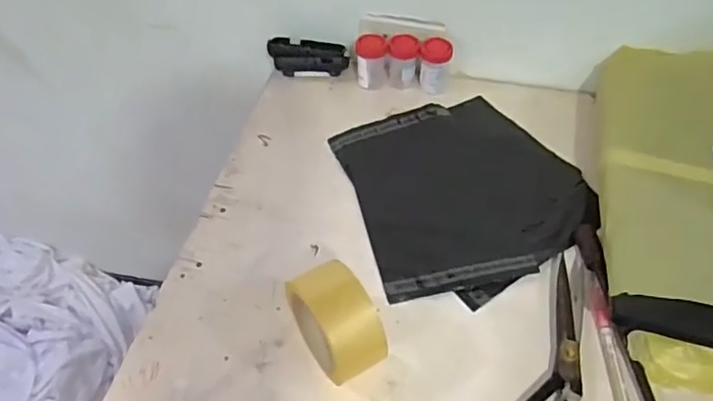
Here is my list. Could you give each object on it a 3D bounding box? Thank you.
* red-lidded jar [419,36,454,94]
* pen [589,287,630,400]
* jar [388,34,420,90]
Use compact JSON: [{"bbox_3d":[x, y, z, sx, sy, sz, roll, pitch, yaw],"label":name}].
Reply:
[{"bbox_3d":[0.108,-0.187,0.803,0.042,0.072,0.045,0,49,0],"label":"red-lidded jar"},{"bbox_3d":[0.243,0.145,0.552,0.014,0.011,0.142,2,49,3],"label":"pen"},{"bbox_3d":[0.065,-0.192,0.810,0.040,0.071,0.036,3,49,3],"label":"jar"}]

